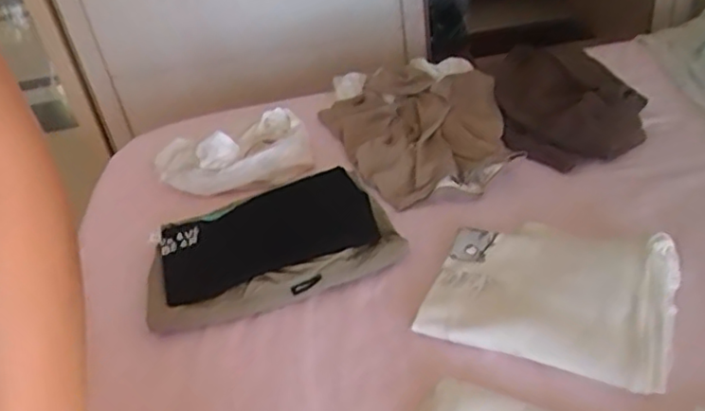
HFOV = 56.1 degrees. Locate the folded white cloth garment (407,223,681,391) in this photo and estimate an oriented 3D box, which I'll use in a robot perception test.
[{"bbox_3d":[0.205,0.078,0.683,0.236,0.030,0.193,10,40,24],"label":"folded white cloth garment"}]

